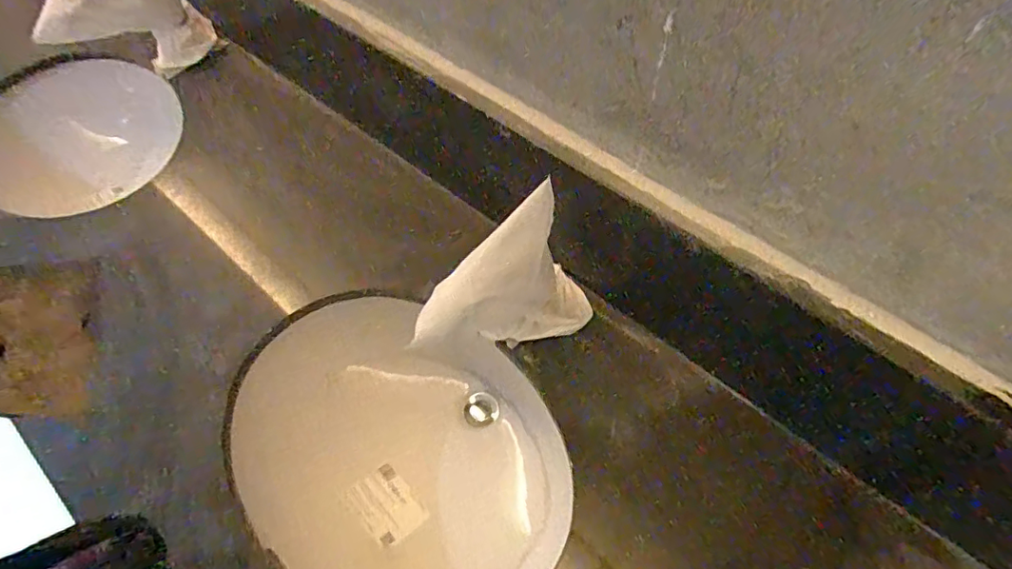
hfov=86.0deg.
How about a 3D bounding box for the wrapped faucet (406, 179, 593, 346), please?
[{"bbox_3d":[0.006,0.024,0.599,0.214,0.222,0.095,-41,64,-19],"label":"wrapped faucet"}]

